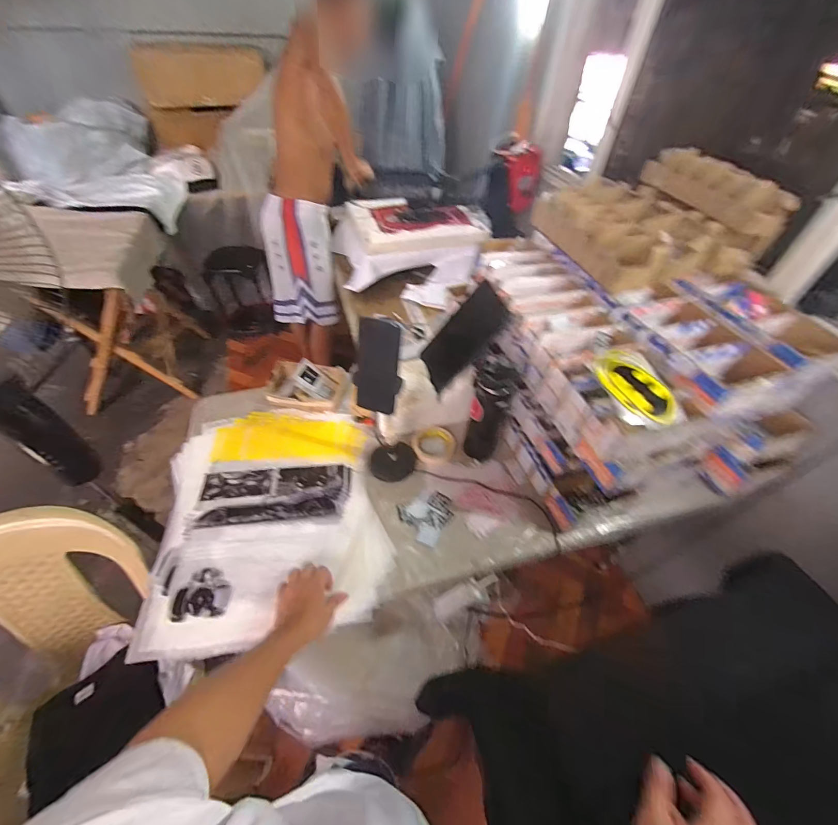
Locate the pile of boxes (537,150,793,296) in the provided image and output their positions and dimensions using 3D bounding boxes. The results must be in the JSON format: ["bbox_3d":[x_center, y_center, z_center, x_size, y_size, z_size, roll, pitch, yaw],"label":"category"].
[{"bbox_3d":[0.528,-0.460,0.858,0.367,0.178,0.360,-10,49,-12],"label":"pile of boxes"}]

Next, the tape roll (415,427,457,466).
[{"bbox_3d":[0.038,0.076,0.888,0.098,0.016,0.096,2,48,-2],"label":"tape roll"}]

